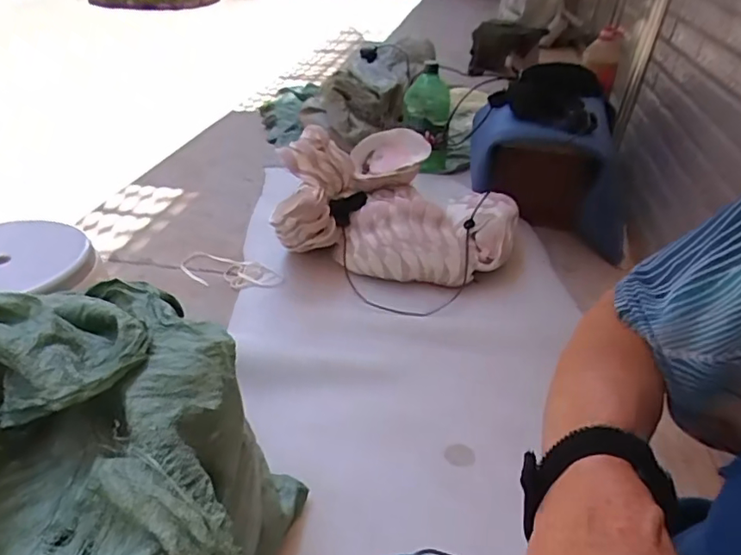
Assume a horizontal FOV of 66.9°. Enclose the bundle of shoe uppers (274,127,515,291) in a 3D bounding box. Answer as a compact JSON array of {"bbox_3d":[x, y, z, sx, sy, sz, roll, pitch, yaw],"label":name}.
[{"bbox_3d":[0.070,-0.187,1.429,0.575,0.263,0.382,5,34,-1],"label":"bundle of shoe uppers"}]

